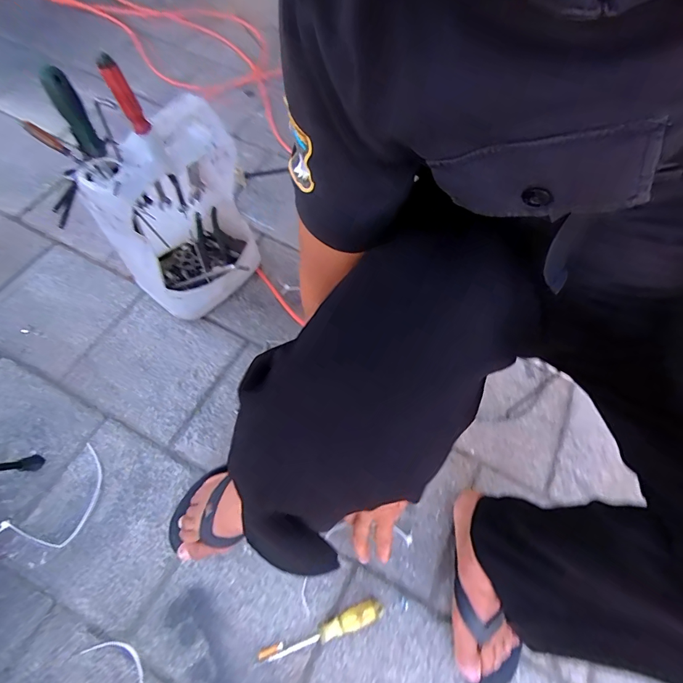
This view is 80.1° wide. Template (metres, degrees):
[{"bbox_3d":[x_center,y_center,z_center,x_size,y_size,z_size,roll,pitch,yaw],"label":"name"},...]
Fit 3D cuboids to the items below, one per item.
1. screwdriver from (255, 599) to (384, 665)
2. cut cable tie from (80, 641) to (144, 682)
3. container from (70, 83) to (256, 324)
[{"bbox_3d":[-0.028,0.432,0.603,0.188,0.023,0.027,-16,64,-15],"label":"screwdriver"},{"bbox_3d":[-0.307,0.476,0.555,0.068,0.004,0.127,-21,66,-14],"label":"cut cable tie"},{"bbox_3d":[-0.287,-0.216,0.743,0.240,0.364,0.181,-33,70,-22],"label":"container"}]

